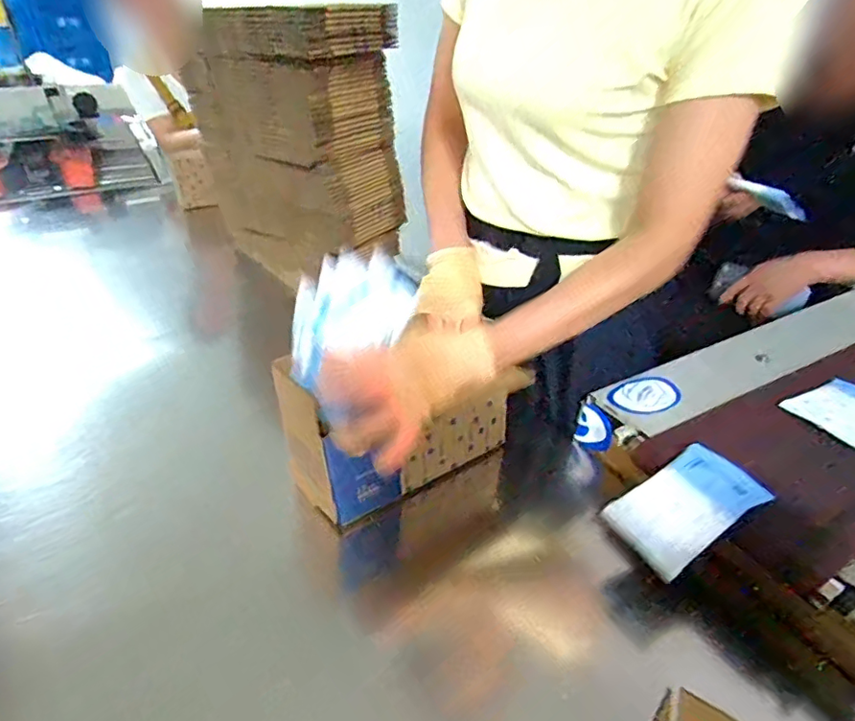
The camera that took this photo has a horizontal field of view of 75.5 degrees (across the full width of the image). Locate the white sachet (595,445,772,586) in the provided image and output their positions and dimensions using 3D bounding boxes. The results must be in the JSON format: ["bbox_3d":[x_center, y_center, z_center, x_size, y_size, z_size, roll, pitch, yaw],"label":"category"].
[{"bbox_3d":[0.253,0.142,0.541,0.136,0.012,0.082,-31,52,-12],"label":"white sachet"}]

